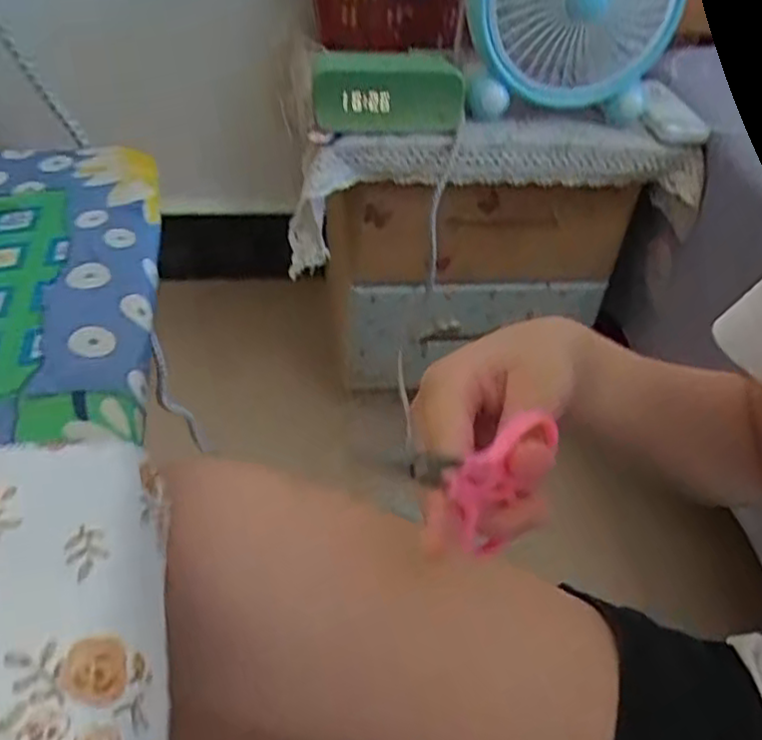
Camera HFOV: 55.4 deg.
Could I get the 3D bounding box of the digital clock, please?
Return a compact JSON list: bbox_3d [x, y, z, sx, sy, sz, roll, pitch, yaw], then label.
[{"bbox_3d":[0.004,-0.279,0.721,0.158,0.062,0.063,-11,43,-18],"label":"digital clock"}]

